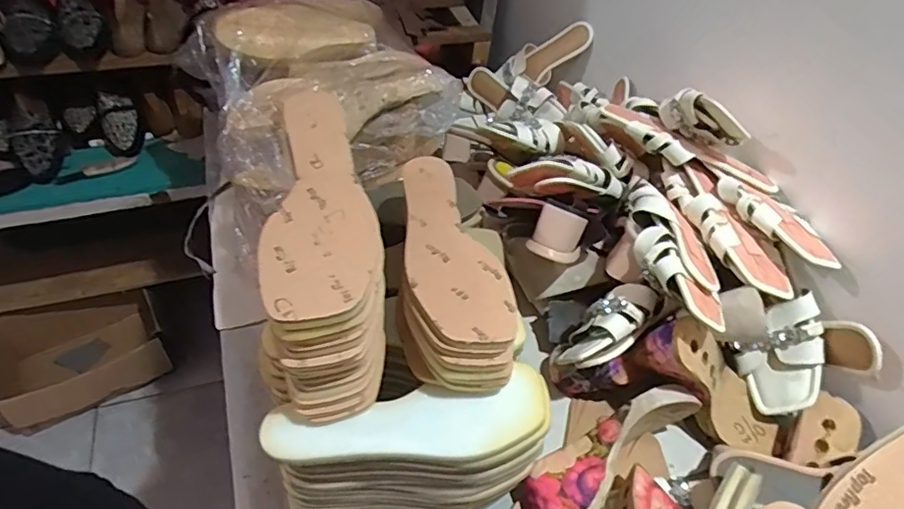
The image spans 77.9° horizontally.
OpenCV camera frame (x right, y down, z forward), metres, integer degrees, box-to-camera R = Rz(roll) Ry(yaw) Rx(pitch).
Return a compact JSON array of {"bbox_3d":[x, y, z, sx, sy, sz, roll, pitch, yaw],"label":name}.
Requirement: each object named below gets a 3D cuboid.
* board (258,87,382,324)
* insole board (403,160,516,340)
[{"bbox_3d":[-0.099,-0.050,0.437,0.081,0.029,0.229,1,47,-7],"label":"board"},{"bbox_3d":[-0.009,-0.015,0.510,0.079,0.011,0.232,-10,49,-17],"label":"insole board"}]

